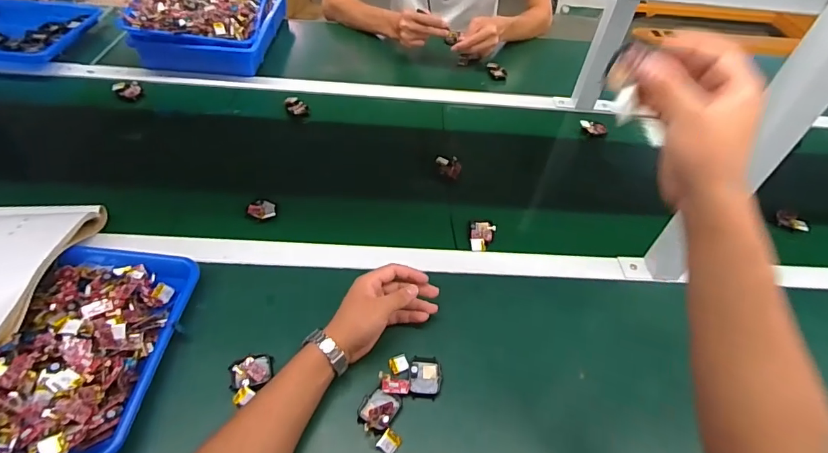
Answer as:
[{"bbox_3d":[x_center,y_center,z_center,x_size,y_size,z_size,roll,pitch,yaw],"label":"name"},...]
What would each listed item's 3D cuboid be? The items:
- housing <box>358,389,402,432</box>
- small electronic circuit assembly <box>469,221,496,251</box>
[{"bbox_3d":[-0.040,0.199,0.501,0.039,0.015,0.047,29,52,19],"label":"housing"},{"bbox_3d":[0.103,0.012,0.683,0.034,0.012,0.055,9,48,2],"label":"small electronic circuit assembly"}]

